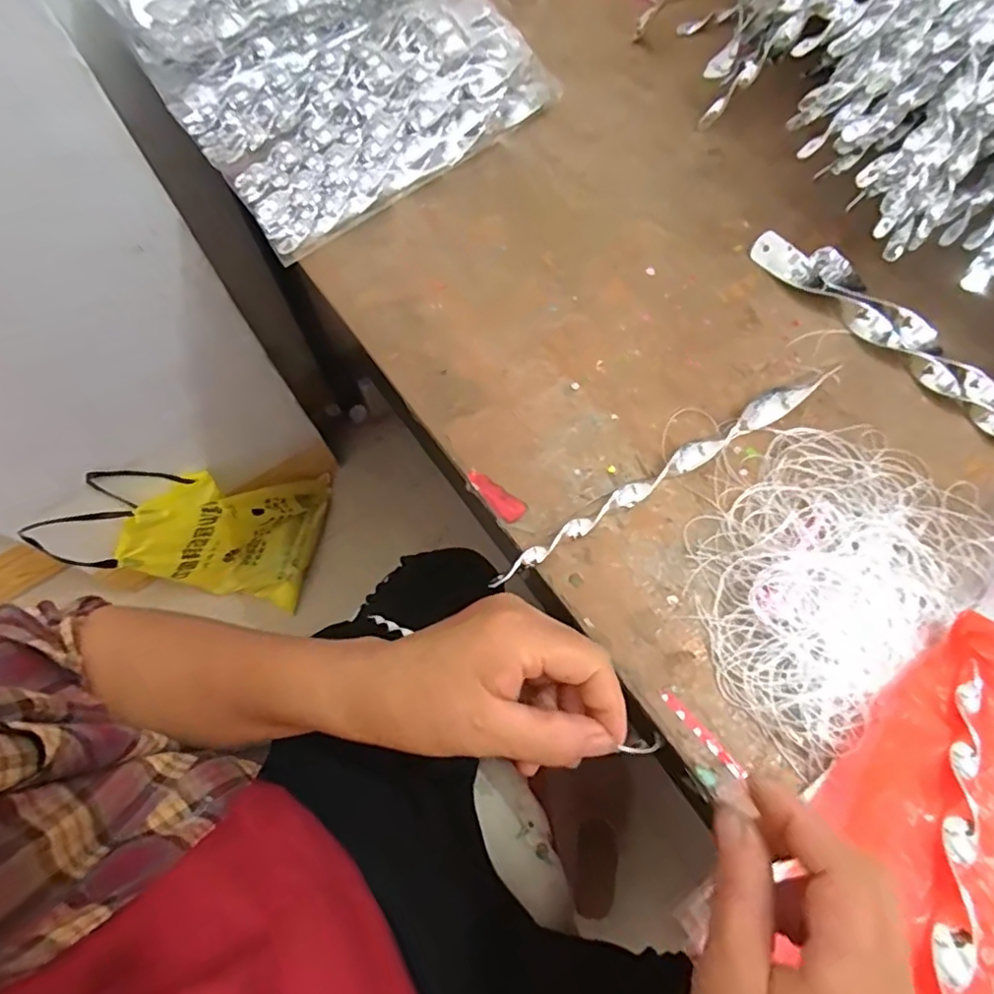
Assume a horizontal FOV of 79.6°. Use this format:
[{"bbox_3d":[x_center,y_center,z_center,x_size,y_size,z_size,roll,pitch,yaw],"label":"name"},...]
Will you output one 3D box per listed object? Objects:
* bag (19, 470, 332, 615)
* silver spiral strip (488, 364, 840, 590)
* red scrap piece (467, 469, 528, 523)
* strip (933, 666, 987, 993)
[{"bbox_3d":[-0.476,0.069,0.989,0.148,0.460,0.193,-39,66,24],"label":"bag"},{"bbox_3d":[0.116,-0.016,0.404,0.277,0.019,0.017,-30,69,-12],"label":"silver spiral strip"},{"bbox_3d":[0.000,-0.001,0.412,0.017,0.004,0.047,-40,71,-16],"label":"red scrap piece"},{"bbox_3d":[0.221,0.225,0.284,0.021,0.019,0.281,19,67,9],"label":"strip"}]

